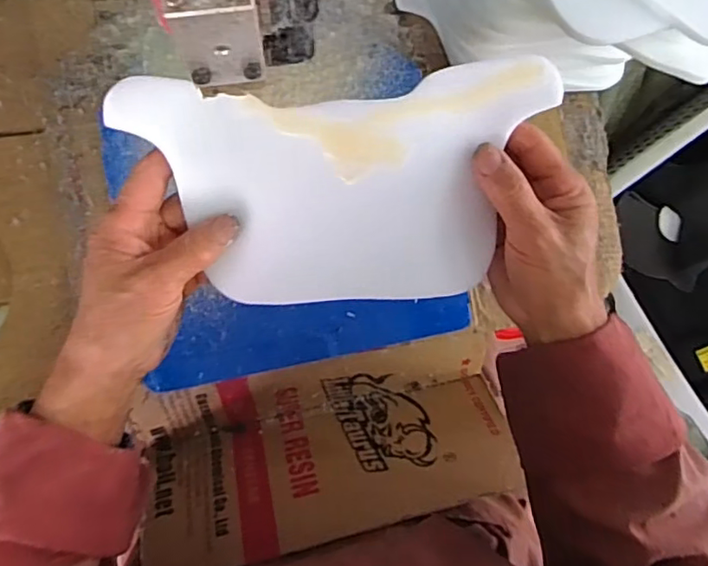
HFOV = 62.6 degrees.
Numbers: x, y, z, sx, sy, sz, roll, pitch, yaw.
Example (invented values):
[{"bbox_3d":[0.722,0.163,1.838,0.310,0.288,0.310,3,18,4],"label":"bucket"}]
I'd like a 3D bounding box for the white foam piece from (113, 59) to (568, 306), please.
[{"bbox_3d":[-0.004,-0.054,0.345,0.237,0.019,0.133,-4,104,0],"label":"white foam piece"}]

